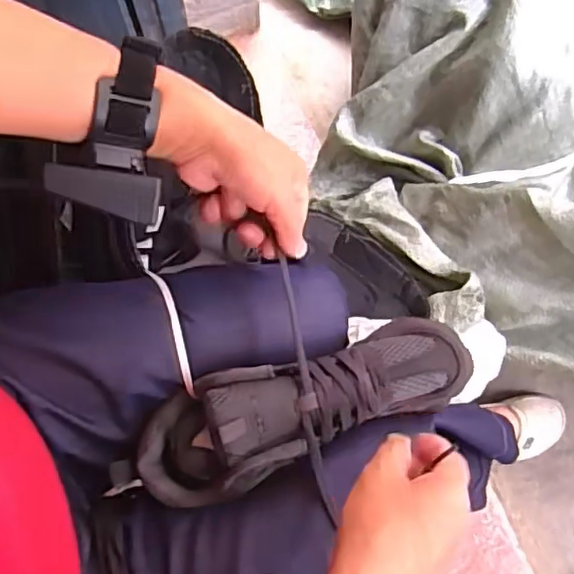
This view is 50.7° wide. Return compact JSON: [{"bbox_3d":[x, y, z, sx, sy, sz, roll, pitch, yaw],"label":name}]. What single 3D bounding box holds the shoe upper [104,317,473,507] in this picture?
[{"bbox_3d":[0.006,0.087,0.435,0.262,0.078,0.077,-19,72,-6],"label":"shoe upper"}]

